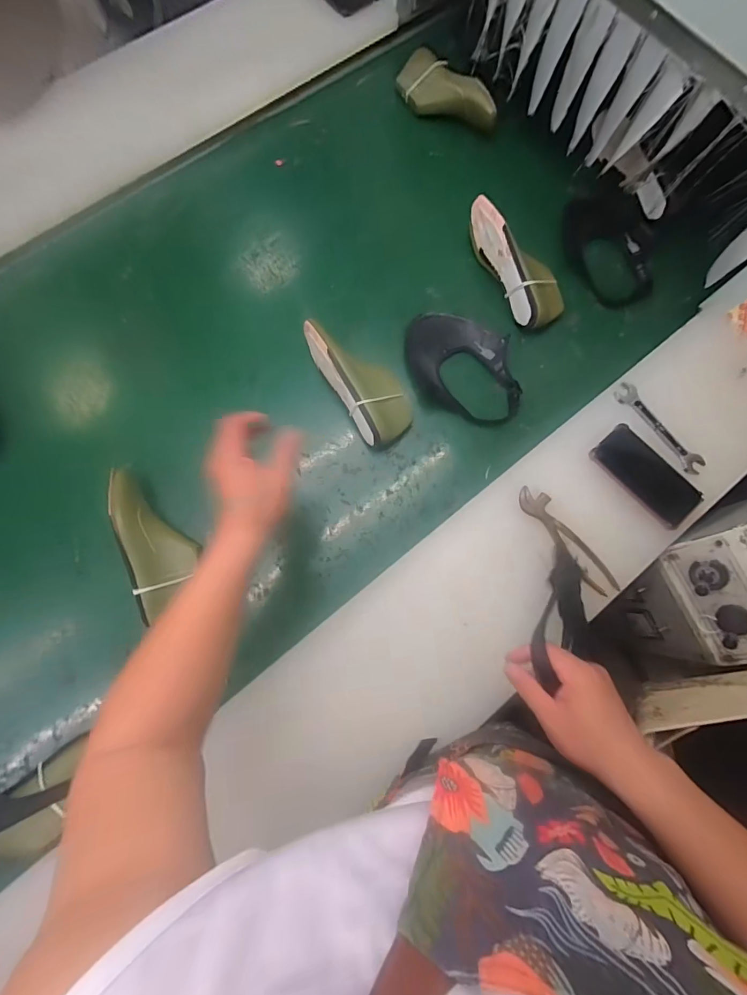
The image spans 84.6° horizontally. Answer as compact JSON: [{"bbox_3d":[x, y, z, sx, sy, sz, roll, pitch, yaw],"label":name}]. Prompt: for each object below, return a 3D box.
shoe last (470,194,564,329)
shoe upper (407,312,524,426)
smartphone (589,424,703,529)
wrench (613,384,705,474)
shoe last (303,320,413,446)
[{"bbox_3d":[0.257,-0.412,0.716,0.093,0.093,0.229,-25,79,-6],"label":"shoe last"},{"bbox_3d":[0.153,-0.224,0.706,0.224,0.033,0.153,30,78,5],"label":"shoe upper"},{"bbox_3d":[0.412,-0.033,0.622,0.080,0.011,0.158,-39,81,-9],"label":"smartphone"},{"bbox_3d":[0.450,-0.110,0.650,0.037,0.010,0.172,-35,80,-8],"label":"wrench"},{"bbox_3d":[-0.019,-0.194,0.668,0.098,0.079,0.223,-31,80,-8],"label":"shoe last"}]

